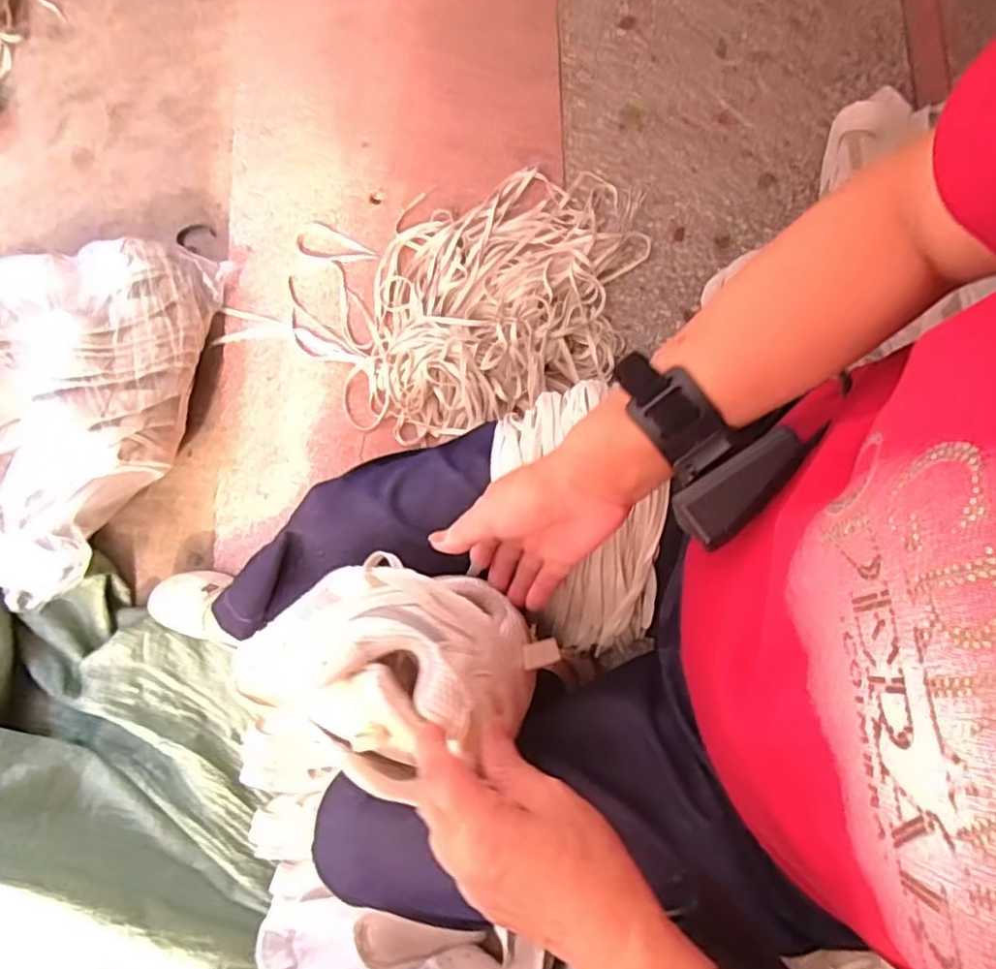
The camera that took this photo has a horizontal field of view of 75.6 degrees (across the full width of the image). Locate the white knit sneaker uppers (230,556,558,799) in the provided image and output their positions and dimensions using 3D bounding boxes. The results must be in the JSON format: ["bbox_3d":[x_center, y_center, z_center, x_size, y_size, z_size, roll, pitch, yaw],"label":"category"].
[{"bbox_3d":[-0.068,0.103,0.388,0.194,0.122,0.116,16,79,4],"label":"white knit sneaker uppers"}]

